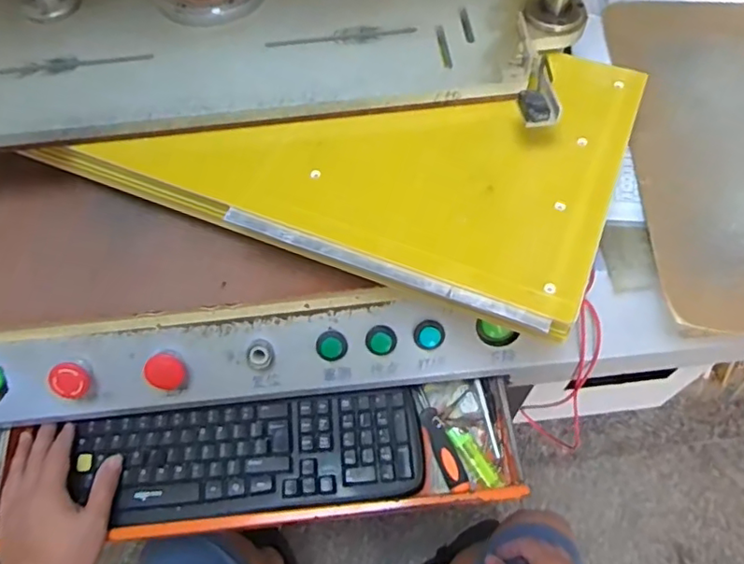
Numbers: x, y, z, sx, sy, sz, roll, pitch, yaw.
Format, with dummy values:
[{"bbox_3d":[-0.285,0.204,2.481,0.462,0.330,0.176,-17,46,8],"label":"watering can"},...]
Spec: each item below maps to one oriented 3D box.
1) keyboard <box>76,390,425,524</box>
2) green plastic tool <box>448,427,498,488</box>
[{"bbox_3d":[-0.131,0.188,0.629,0.365,0.027,0.119,-4,61,-1],"label":"keyboard"},{"bbox_3d":[0.111,0.188,0.626,0.019,0.010,0.071,-32,64,-14],"label":"green plastic tool"}]

